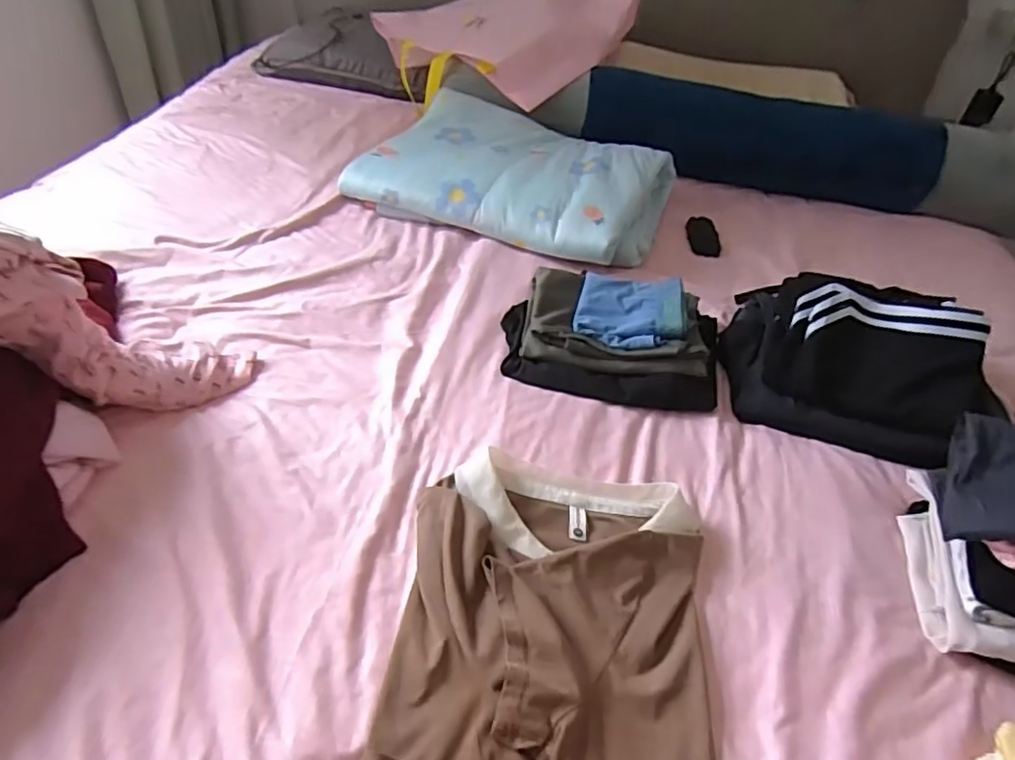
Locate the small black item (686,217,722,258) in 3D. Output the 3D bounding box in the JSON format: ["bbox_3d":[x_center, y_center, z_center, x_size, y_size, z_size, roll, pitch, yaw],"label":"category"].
[{"bbox_3d":[0.361,-0.265,1.166,0.055,0.013,0.121,6,43,-1],"label":"small black item"}]

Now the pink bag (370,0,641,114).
[{"bbox_3d":[0.012,-0.735,1.366,0.575,0.090,0.396,-12,65,5],"label":"pink bag"}]

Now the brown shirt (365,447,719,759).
[{"bbox_3d":[0.037,0.253,0.522,0.269,0.042,0.431,8,43,1],"label":"brown shirt"}]

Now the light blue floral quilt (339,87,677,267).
[{"bbox_3d":[0.016,-0.373,1.154,0.521,0.110,0.343,20,44,14],"label":"light blue floral quilt"}]

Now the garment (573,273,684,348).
[{"bbox_3d":[0.168,-0.097,0.852,0.145,0.036,0.133,14,43,8],"label":"garment"}]

